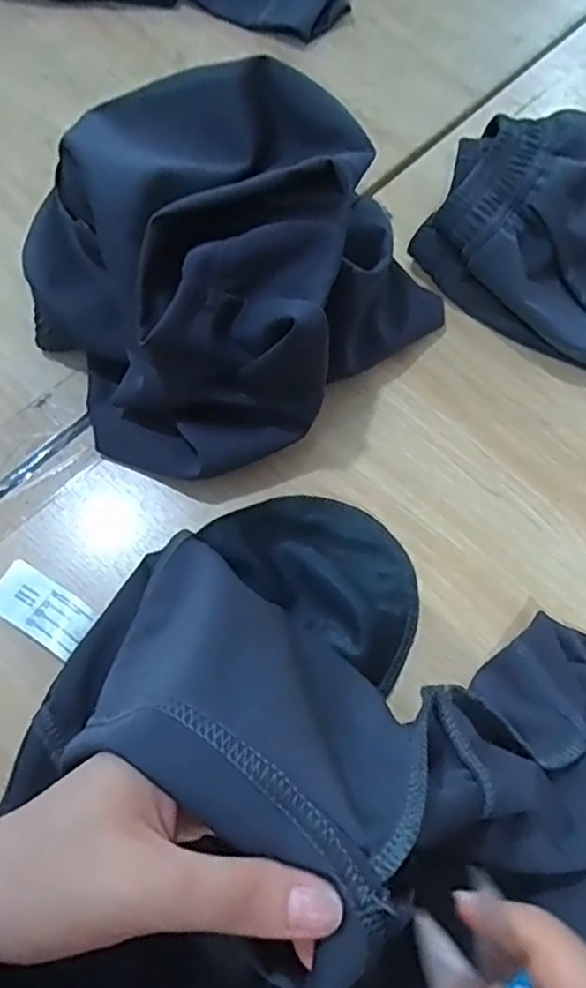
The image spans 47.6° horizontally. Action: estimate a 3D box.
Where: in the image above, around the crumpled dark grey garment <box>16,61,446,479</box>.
[{"bbox_3d":[-0.052,-0.133,0.389,0.209,0.114,0.205,0,69,-1],"label":"crumpled dark grey garment"}]

